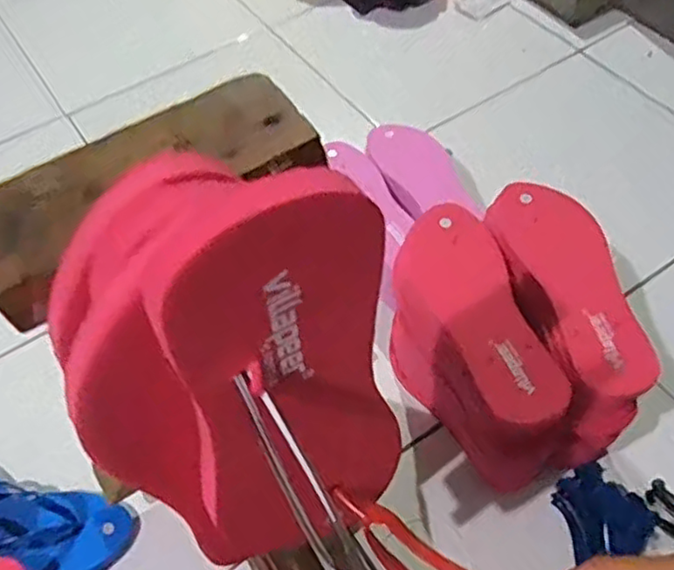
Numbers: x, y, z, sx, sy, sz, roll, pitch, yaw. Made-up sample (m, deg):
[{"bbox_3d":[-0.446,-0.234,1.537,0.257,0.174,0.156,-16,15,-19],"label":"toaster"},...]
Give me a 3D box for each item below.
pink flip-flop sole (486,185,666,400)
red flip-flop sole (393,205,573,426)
[{"bbox_3d":[0.236,-0.008,0.648,0.098,0.019,0.244,-16,57,-9],"label":"pink flip-flop sole"},{"bbox_3d":[0.144,0.023,0.648,0.102,0.024,0.236,-25,58,-14],"label":"red flip-flop sole"}]

